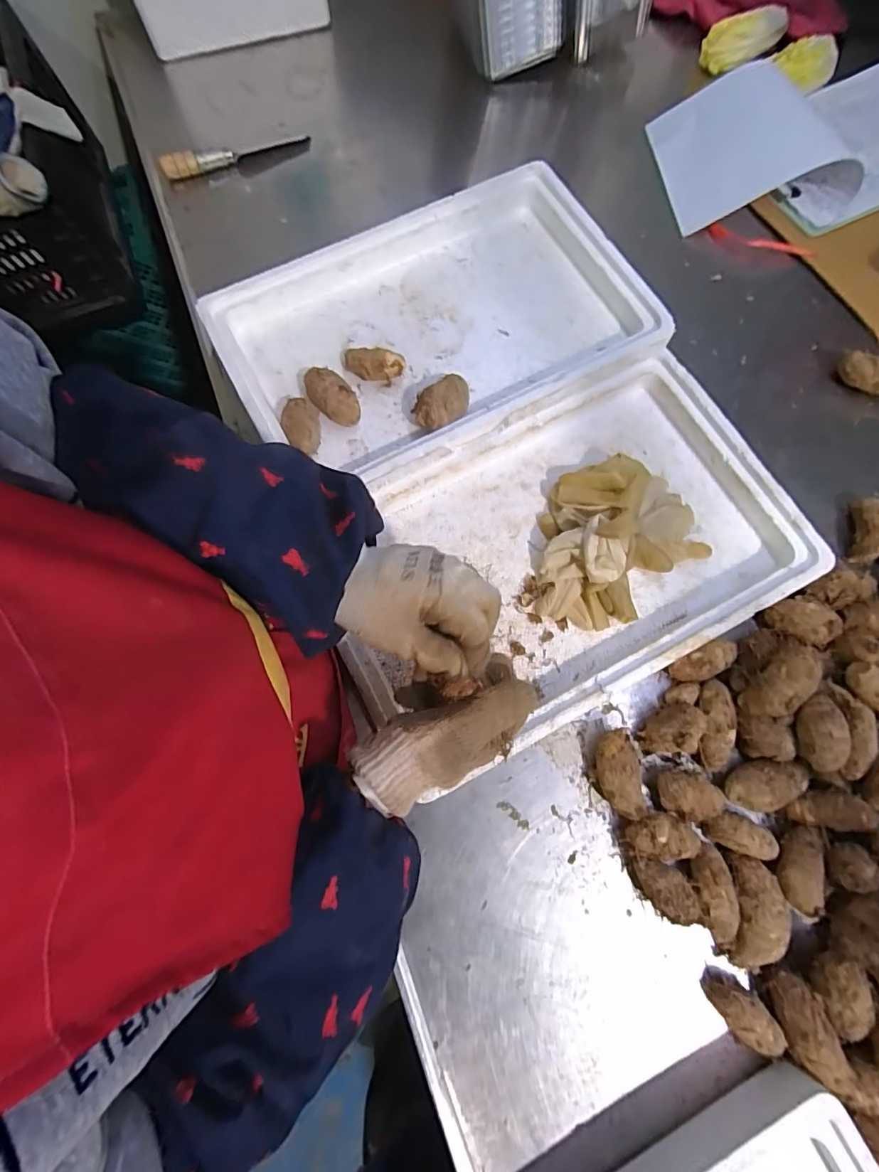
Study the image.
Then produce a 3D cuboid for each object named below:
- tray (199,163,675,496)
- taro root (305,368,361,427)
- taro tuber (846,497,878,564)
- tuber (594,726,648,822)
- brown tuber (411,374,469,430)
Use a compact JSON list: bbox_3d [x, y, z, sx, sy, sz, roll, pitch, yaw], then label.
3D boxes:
[{"bbox_3d":[-0.003,-0.303,0.579,0.472,0.046,0.300,-28,77,-7],"label":"tray"},{"bbox_3d":[-0.119,-0.209,0.551,0.039,0.043,0.066,-38,78,-9],"label":"taro root"},{"bbox_3d":[0.464,-0.059,0.527,0.031,0.027,0.069,11,75,3],"label":"taro tuber"},{"bbox_3d":[0.169,0.179,0.468,0.036,0.039,0.077,-7,75,-1],"label":"tuber"},{"bbox_3d":[0.006,-0.201,0.548,0.050,0.041,0.073,43,80,10],"label":"brown tuber"}]

